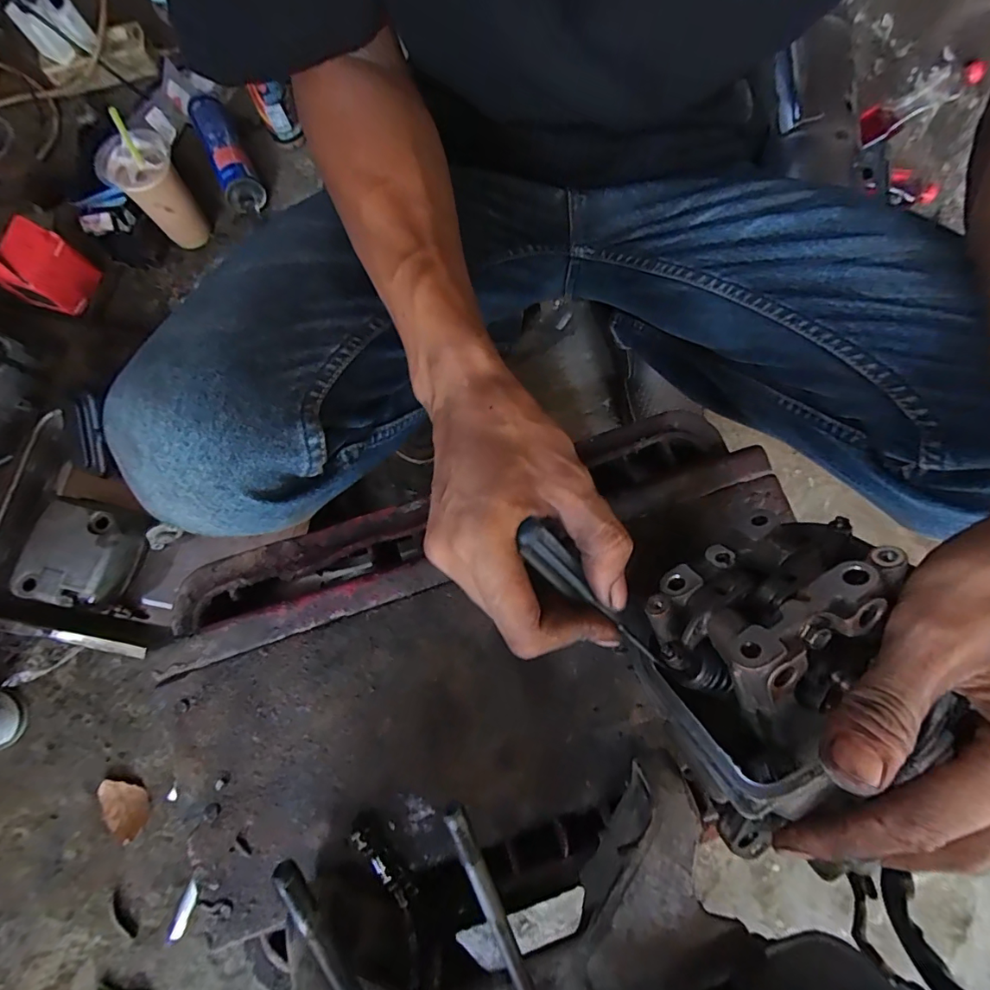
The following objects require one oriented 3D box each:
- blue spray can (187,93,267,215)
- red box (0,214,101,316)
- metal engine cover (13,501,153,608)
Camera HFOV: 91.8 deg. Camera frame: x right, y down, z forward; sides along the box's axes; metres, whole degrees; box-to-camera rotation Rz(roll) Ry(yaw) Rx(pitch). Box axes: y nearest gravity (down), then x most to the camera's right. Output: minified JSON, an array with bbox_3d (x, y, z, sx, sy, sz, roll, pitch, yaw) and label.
[{"bbox_3d":[-0.372,-0.476,0.657,0.052,0.048,0.164,-24,93,-7],"label":"blue spray can"},{"bbox_3d":[-0.590,-0.297,0.595,0.065,0.147,0.088,10,73,3],"label":"red box"},{"bbox_3d":[-0.467,0.067,0.547,0.096,0.068,0.115,15,74,5],"label":"metal engine cover"}]

